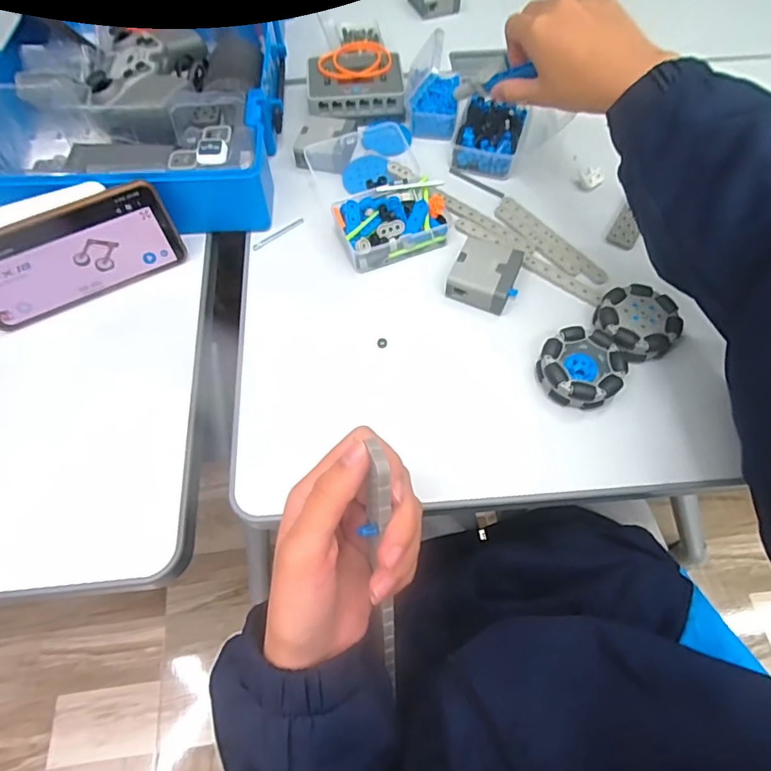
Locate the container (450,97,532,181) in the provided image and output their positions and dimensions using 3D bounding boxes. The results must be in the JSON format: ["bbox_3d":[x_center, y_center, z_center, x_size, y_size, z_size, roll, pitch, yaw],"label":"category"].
[{"bbox_3d":[0.104,-0.247,0.497,0.066,0.032,0.075,12,62,7],"label":"container"}]

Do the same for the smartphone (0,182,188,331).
[{"bbox_3d":[-0.249,-0.102,0.399,0.159,0.079,0.008,-26,53,-10],"label":"smartphone"}]

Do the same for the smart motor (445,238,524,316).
[{"bbox_3d":[0.084,-0.094,0.423,0.051,0.025,0.057,22,64,12],"label":"smart motor"}]

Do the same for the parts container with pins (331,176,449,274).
[{"bbox_3d":[0.004,-0.149,0.445,0.096,0.037,0.071,-18,63,-9],"label":"parts container with pins"}]

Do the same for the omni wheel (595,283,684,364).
[{"bbox_3d":[0.199,-0.050,0.398,0.059,0.023,0.058,0,61,0],"label":"omni wheel"}]

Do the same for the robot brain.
[{"bbox_3d":[-0.032,-0.315,0.527,0.096,0.032,0.078,-5,61,-2],"label":"robot brain"}]

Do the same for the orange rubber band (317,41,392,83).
[{"bbox_3d":[-0.033,-0.344,0.527,0.076,0.008,0.057,-9,62,-4],"label":"orange rubber band"}]

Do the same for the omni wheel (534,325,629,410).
[{"bbox_3d":[0.148,-0.013,0.381,0.059,0.026,0.057,0,61,0],"label":"omni wheel"}]

